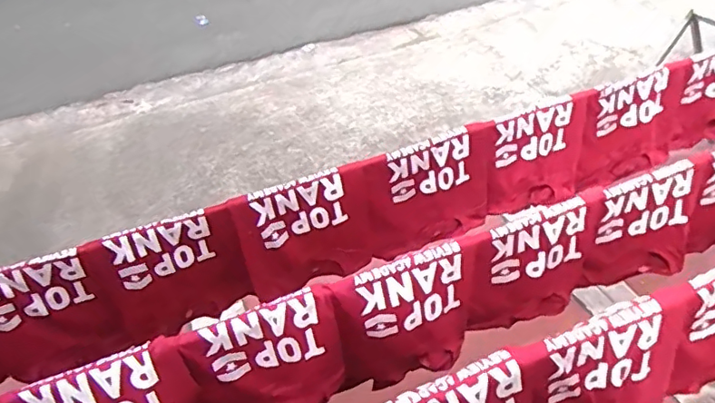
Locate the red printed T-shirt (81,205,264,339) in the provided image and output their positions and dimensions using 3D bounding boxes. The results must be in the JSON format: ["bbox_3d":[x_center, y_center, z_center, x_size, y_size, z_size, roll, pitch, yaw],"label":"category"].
[{"bbox_3d":[-0.456,0.187,1.381,0.340,0.348,0.030,-18,44,-18],"label":"red printed T-shirt"}]

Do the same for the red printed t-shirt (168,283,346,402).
[{"bbox_3d":[-0.190,0.356,1.140,0.336,0.313,0.089,-16,44,-15],"label":"red printed t-shirt"}]

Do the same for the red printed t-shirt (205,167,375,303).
[{"bbox_3d":[-0.136,0.091,1.471,0.350,0.356,0.037,-15,43,-15],"label":"red printed t-shirt"}]

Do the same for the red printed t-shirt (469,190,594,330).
[{"bbox_3d":[0.402,0.157,1.280,0.317,0.328,0.072,-12,43,-12],"label":"red printed t-shirt"}]

